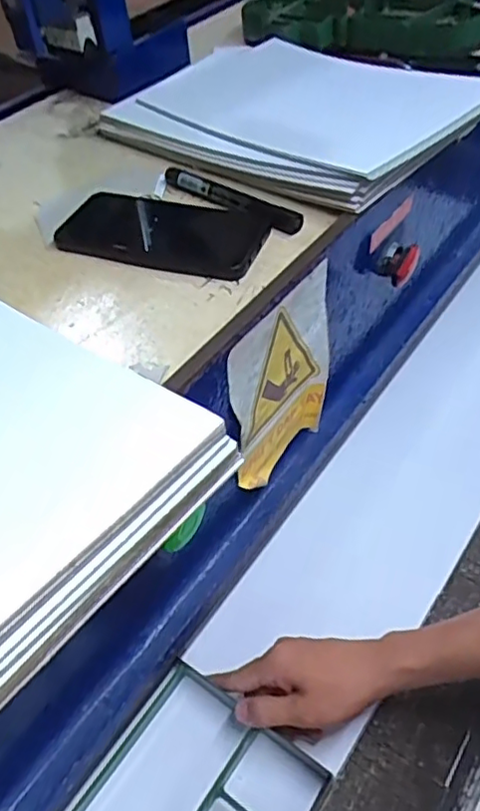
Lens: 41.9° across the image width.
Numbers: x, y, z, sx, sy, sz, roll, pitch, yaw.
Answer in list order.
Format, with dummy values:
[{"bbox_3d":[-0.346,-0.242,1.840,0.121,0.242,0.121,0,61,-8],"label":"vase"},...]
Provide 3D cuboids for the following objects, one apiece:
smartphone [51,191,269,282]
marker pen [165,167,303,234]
[{"bbox_3d":[-0.059,-0.138,0.495,0.159,0.010,0.082,13,50,17],"label":"smartphone"},{"bbox_3d":[-0.009,-0.173,0.524,0.144,0.015,0.015,30,57,29],"label":"marker pen"}]

